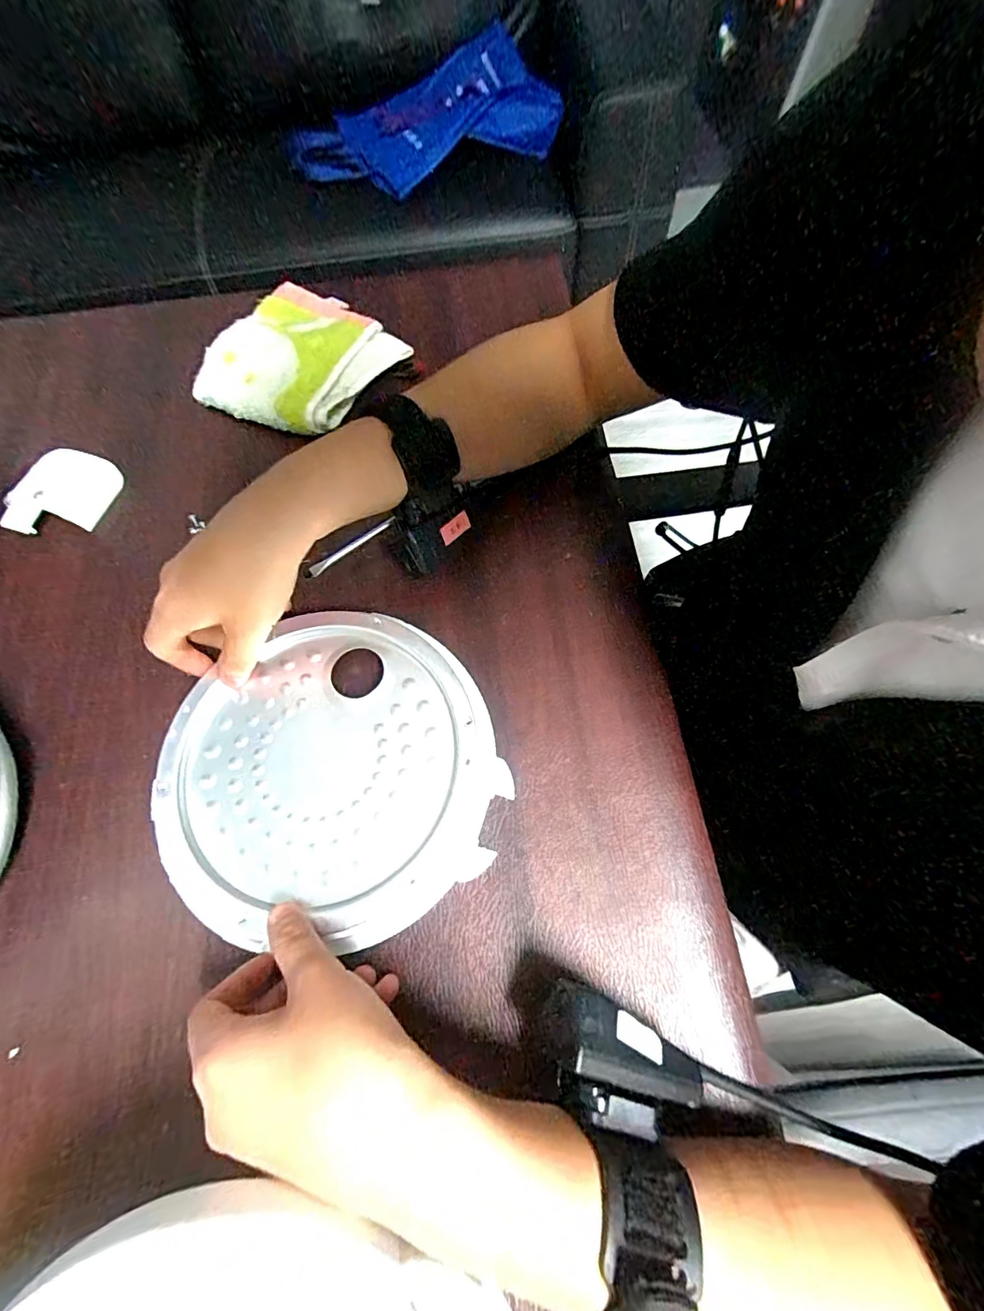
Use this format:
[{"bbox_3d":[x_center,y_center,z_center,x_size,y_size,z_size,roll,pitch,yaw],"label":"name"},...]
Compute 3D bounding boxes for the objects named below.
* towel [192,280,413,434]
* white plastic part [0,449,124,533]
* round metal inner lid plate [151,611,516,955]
[{"bbox_3d":[-0.157,-0.251,0.421,0.135,0.022,0.138,26,71,12],"label":"towel"},{"bbox_3d":[-0.332,-0.124,0.391,0.070,0.012,0.074,14,69,8],"label":"white plastic part"},{"bbox_3d":[-0.095,0.068,0.301,0.190,0.016,0.185,-1,68,2],"label":"round metal inner lid plate"}]

